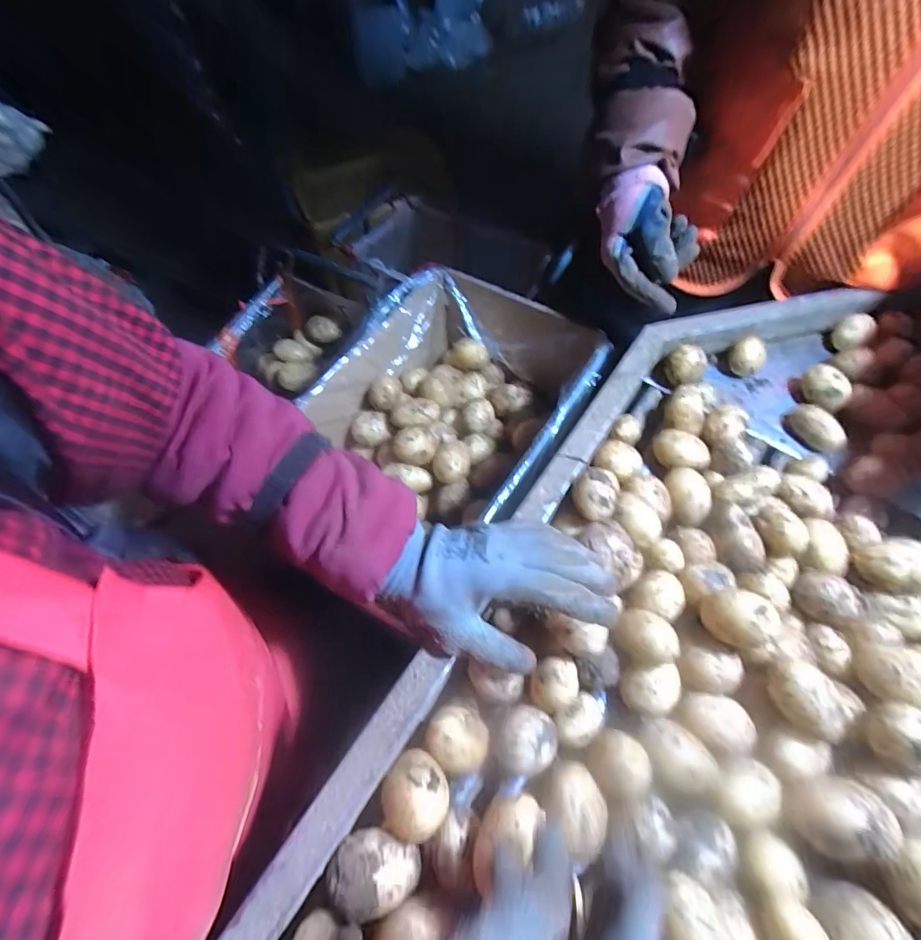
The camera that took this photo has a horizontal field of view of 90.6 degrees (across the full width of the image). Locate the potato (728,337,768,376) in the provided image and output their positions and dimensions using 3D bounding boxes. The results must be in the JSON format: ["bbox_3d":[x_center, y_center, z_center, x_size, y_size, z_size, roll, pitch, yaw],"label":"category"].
[{"bbox_3d":[0.347,-0.135,0.554,0.037,0.041,0.037,0,63,-1],"label":"potato"}]

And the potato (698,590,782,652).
[{"bbox_3d":[0.214,0.117,0.354,0.038,0.044,0.041,-7,64,-5],"label":"potato"}]

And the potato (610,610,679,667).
[{"bbox_3d":[0.144,0.131,0.358,0.045,0.028,0.036,22,65,10],"label":"potato"}]

